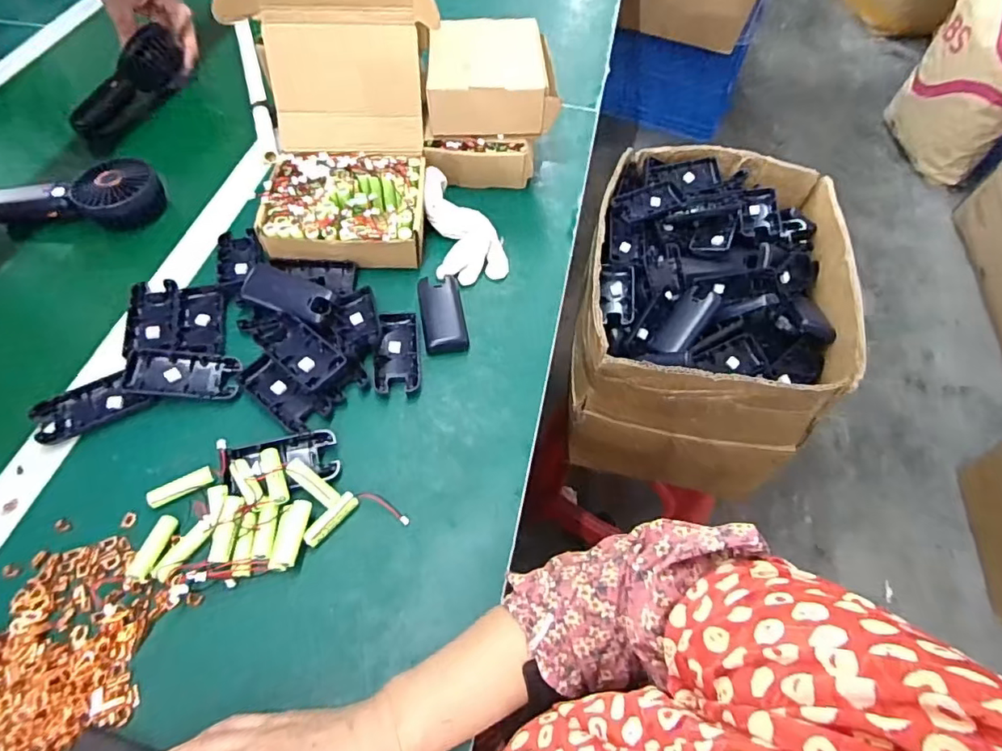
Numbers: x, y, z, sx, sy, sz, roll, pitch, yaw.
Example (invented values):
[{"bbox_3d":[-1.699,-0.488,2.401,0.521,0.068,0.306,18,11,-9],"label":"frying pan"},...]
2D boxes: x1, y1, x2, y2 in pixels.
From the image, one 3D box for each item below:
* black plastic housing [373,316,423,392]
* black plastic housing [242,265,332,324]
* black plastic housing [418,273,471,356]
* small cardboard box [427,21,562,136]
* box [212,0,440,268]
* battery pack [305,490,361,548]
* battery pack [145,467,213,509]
[{"bbox_3d":[-0.100,-0.023,0.520,0.042,0.011,0.084,-4,59,-5],"label":"black plastic housing"},{"bbox_3d":[-0.208,-0.081,0.520,0.084,0.033,0.040,17,59,8],"label":"black plastic housing"},{"bbox_3d":[-0.060,-0.062,0.549,0.043,0.013,0.089,-9,59,-8],"label":"black plastic housing"},{"bbox_3d":[-0.011,-0.365,0.646,0.145,0.055,0.163,-2,58,-1],"label":"small cardboard box"},{"bbox_3d":[-0.179,-0.259,0.550,0.202,0.180,0.225,3,58,-1],"label":"box"},{"bbox_3d":[-0.137,0.116,0.434,0.014,0.006,0.049,36,63,18],"label":"battery pack"},{"bbox_3d":[-0.263,0.093,0.443,0.049,0.014,0.014,-25,63,-17],"label":"battery pack"}]

